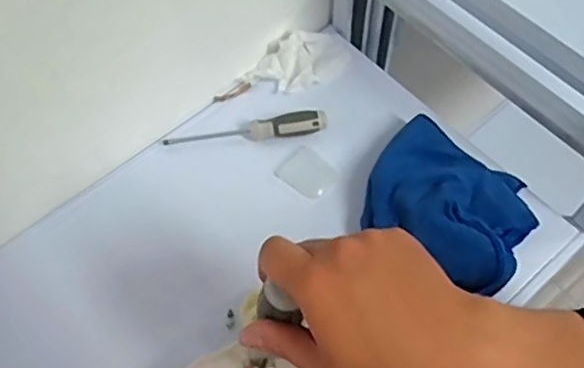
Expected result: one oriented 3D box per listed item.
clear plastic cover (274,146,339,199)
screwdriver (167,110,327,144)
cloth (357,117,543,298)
[{"bbox_3d":[0.018,-0.014,0.692,0.063,0.005,0.048,40,69,19],"label":"clear plastic cover"},{"bbox_3d":[-0.053,-0.064,0.713,0.184,0.028,0.026,-7,61,10],"label":"screwdriver"},{"bbox_3d":[0.161,0.019,0.632,0.175,0.071,0.157,32,66,16],"label":"cloth"}]

